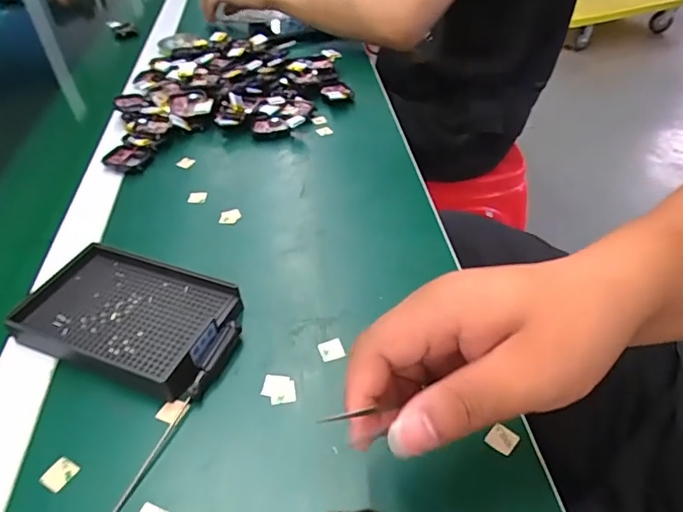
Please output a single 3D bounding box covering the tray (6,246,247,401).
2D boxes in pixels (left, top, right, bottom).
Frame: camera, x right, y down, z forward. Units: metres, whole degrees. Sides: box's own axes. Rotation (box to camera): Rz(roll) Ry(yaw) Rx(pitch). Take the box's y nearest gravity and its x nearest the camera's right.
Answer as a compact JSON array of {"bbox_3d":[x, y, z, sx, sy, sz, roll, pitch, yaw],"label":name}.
[{"bbox_3d":[-0.153,0.043,0.360,0.149,0.023,0.093,14,45,16],"label":"tray"}]

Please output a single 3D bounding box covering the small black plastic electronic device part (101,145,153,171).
[{"bbox_3d":[-0.225,-0.102,0.529,0.046,0.009,0.037,13,45,15],"label":"small black plastic electronic device part"}]

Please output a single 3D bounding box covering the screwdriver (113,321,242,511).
[{"bbox_3d":[-0.097,0.092,0.311,0.011,0.015,0.130,13,45,16],"label":"screwdriver"}]

